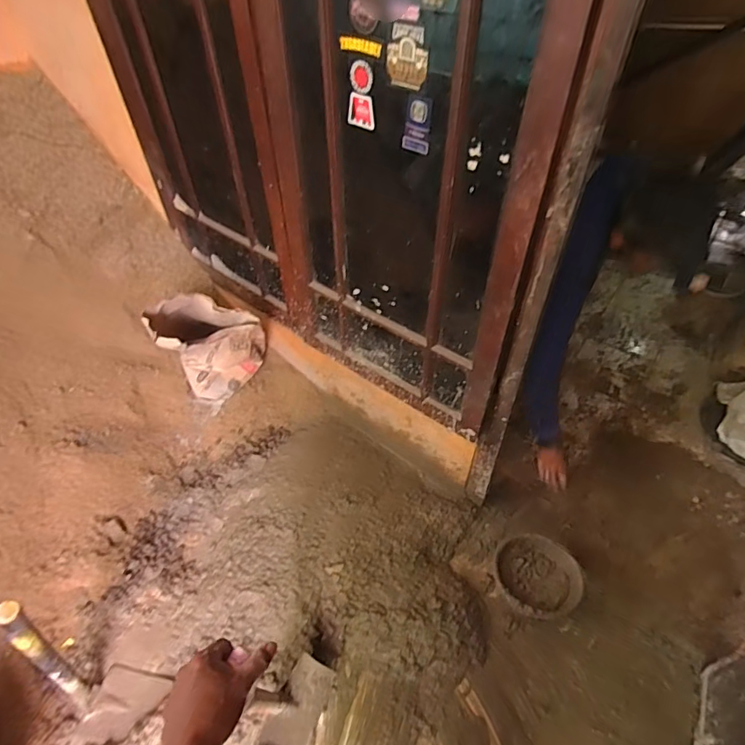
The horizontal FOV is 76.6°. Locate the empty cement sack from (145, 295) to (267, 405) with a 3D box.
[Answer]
[{"bbox_3d":[-0.555,-0.082,1.692,0.337,0.409,0.285,-15,49,-12],"label":"empty cement sack"}]

